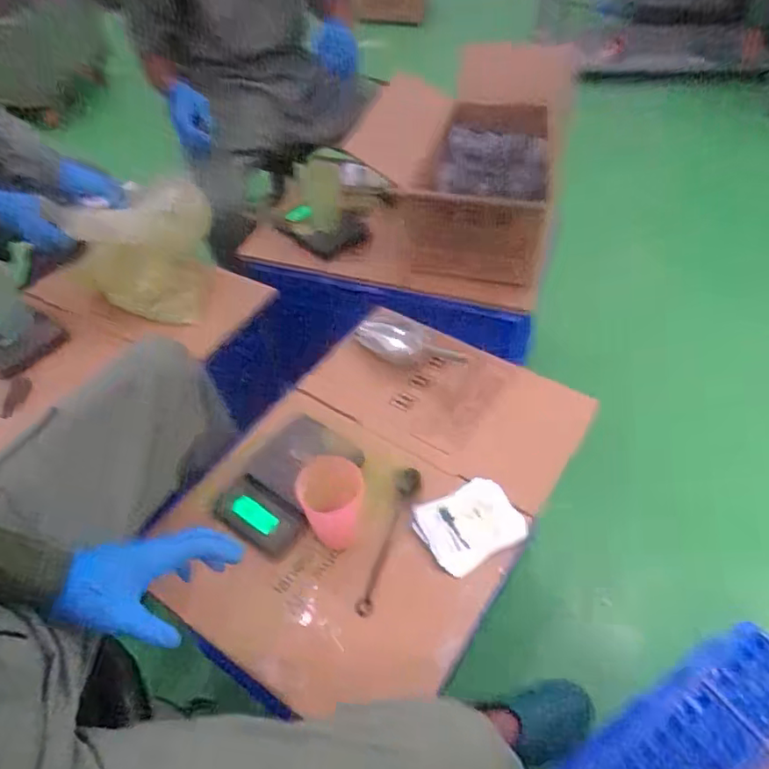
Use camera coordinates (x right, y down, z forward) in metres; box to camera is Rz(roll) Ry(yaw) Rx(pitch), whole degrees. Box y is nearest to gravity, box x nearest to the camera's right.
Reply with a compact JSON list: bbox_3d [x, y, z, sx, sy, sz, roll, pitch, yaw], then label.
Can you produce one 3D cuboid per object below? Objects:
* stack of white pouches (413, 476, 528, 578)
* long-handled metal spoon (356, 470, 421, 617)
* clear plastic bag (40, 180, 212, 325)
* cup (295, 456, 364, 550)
[{"bbox_3d":[0.114,0.185,0.776,0.128,0.005,0.107,-24,52,-17],"label":"stack of white pouches"},{"bbox_3d":[0.009,0.202,0.758,0.029,0.021,0.203,11,50,15],"label":"long-handled metal spoon"},{"bbox_3d":[-0.417,-0.231,1.014,0.236,0.208,0.171,-23,52,-17],"label":"clear plastic bag"},{"bbox_3d":[-0.065,0.152,0.749,0.081,0.100,0.076,-1,49,1],"label":"cup"}]

